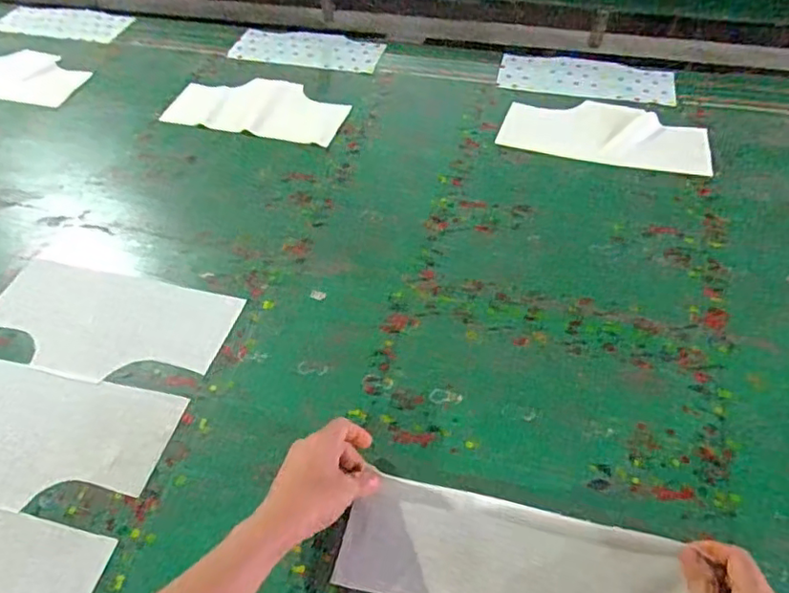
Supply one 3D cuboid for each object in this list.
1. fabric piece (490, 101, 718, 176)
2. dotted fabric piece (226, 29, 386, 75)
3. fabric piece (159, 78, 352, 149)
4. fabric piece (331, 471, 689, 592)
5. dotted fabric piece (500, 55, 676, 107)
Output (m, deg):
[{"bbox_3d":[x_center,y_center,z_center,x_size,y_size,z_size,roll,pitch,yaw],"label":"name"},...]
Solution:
[{"bbox_3d":[0.320,-0.253,0.912,0.298,0.011,0.142,12,50,13],"label":"fabric piece"},{"bbox_3d":[-0.169,-0.476,1.139,0.305,0.011,0.133,14,51,15],"label":"dotted fabric piece"},{"bbox_3d":[-0.227,-0.322,1.009,0.303,0.006,0.150,13,53,16],"label":"fabric piece"},{"bbox_3d":[0.092,0.249,0.507,0.282,0.035,0.138,10,50,14],"label":"fabric piece"},{"bbox_3d":[0.328,-0.379,1.027,0.290,0.009,0.122,13,50,14],"label":"dotted fabric piece"}]

